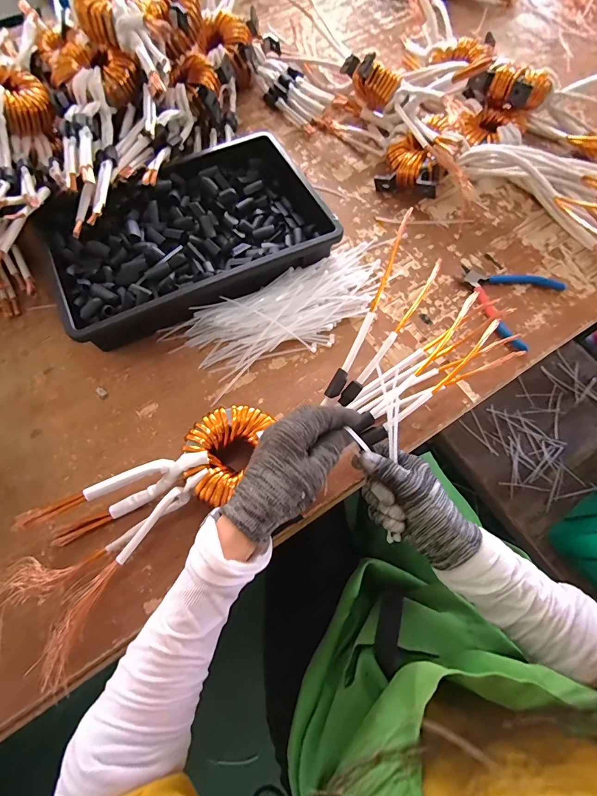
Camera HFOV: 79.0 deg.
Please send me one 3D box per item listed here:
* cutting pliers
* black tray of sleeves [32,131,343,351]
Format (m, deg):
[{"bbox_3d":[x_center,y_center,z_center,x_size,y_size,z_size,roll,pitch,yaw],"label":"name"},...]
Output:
[{"bbox_3d":[0.312,-0.146,0.513,0.129,0.016,0.149,-24,70,-9],"label":"cutting pliers"},{"bbox_3d":[-0.155,-0.230,0.521,0.372,0.062,0.253,-28,71,-11],"label":"black tray of sleeves"}]

